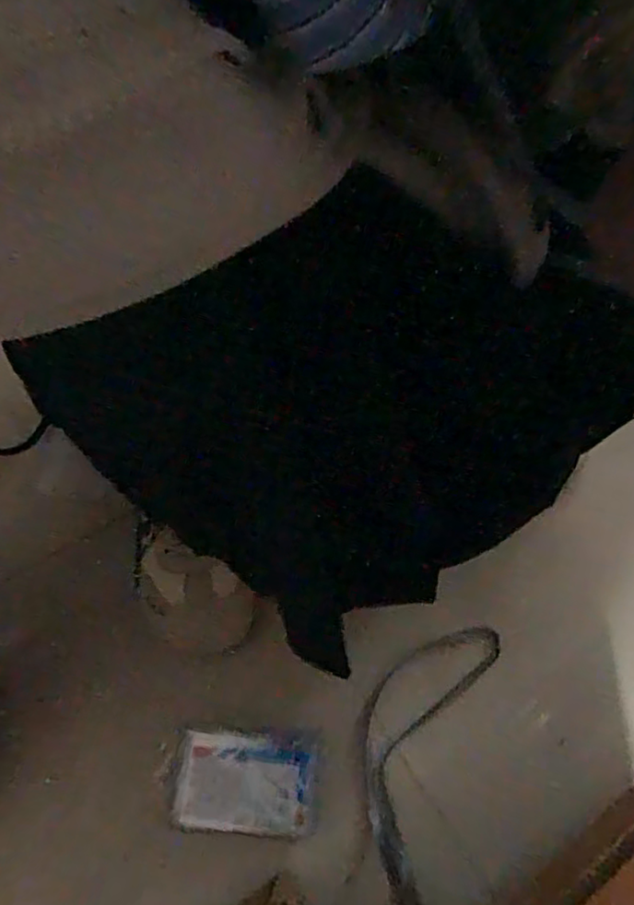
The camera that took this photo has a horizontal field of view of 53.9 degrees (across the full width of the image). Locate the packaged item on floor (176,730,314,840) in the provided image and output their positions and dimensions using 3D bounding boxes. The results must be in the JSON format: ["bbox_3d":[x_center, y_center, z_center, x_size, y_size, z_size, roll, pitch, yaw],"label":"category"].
[{"bbox_3d":[-0.057,0.257,0.487,0.104,0.010,0.069,5,59,1],"label":"packaged item on floor"}]

